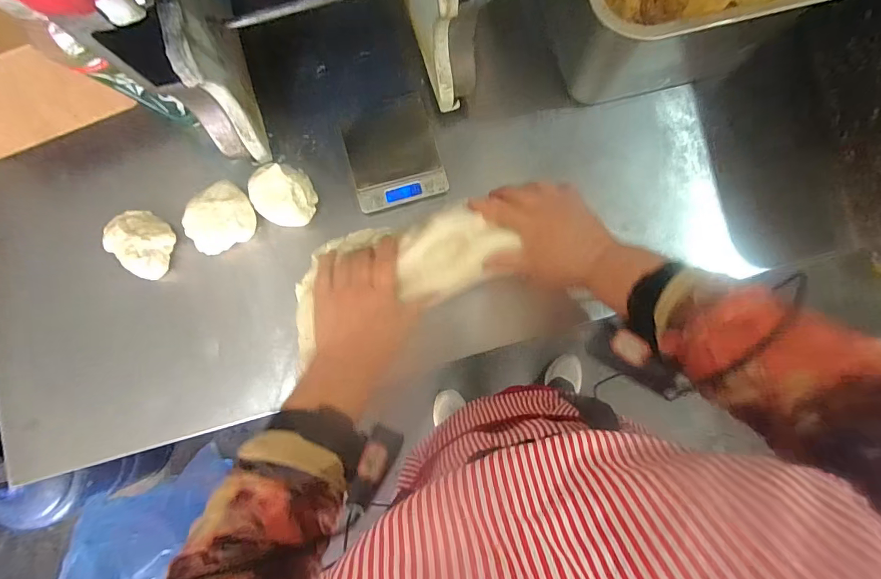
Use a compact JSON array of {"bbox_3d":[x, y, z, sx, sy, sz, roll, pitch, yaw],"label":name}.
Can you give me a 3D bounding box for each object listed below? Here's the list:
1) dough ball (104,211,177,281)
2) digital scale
[{"bbox_3d":[-0.330,-0.052,0.473,0.064,0.055,0.060,34,84,4],"label":"dough ball"},{"bbox_3d":[-0.054,-0.155,0.491,0.101,0.019,0.112,-16,83,-2],"label":"digital scale"}]

